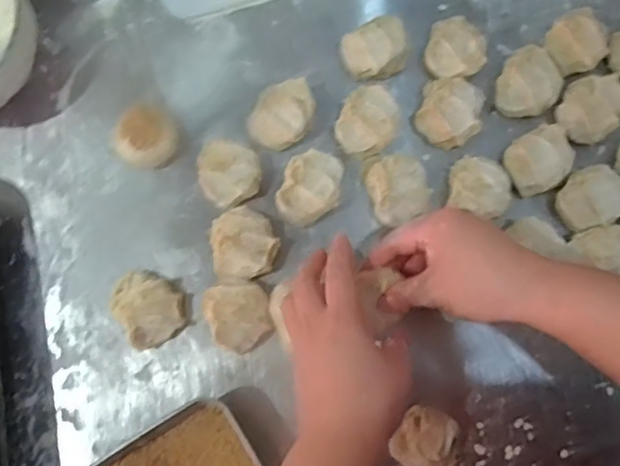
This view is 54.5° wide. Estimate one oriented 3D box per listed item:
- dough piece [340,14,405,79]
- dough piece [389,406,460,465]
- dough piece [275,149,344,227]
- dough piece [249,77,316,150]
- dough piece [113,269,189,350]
[{"bbox_3d":[0.058,-0.161,0.529,0.060,0.034,0.054,-24,79,-4],"label":"dough piece"},{"bbox_3d":[0.091,0.160,0.465,0.048,0.037,0.045,0,79,1],"label":"dough piece"},{"bbox_3d":[0.002,-0.036,0.504,0.046,0.037,0.062,18,80,4],"label":"dough piece"},{"bbox_3d":[-0.022,-0.099,0.512,0.045,0.037,0.063,18,80,4],"label":"dough piece"},{"bbox_3d":[-0.131,0.059,0.488,0.056,0.035,0.063,-31,80,-5],"label":"dough piece"}]

